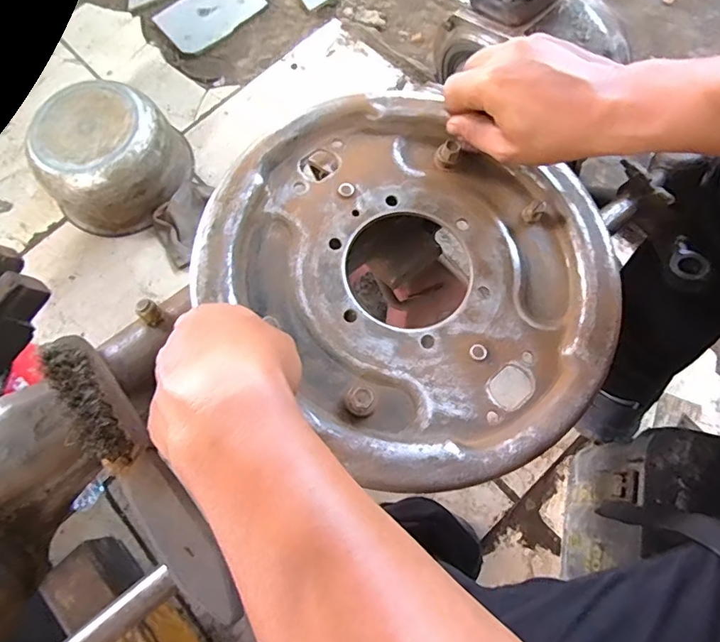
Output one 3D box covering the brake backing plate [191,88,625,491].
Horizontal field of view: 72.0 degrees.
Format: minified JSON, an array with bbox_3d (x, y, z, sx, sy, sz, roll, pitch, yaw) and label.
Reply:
[{"bbox_3d":[0.043,-0.041,0.358,0.252,0.039,0.282,-43,77,-10],"label":"brake backing plate"}]

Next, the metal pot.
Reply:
[{"bbox_3d":[-0.397,-0.262,0.794,0.227,0.129,0.191,-43,74,-11],"label":"metal pot"}]

